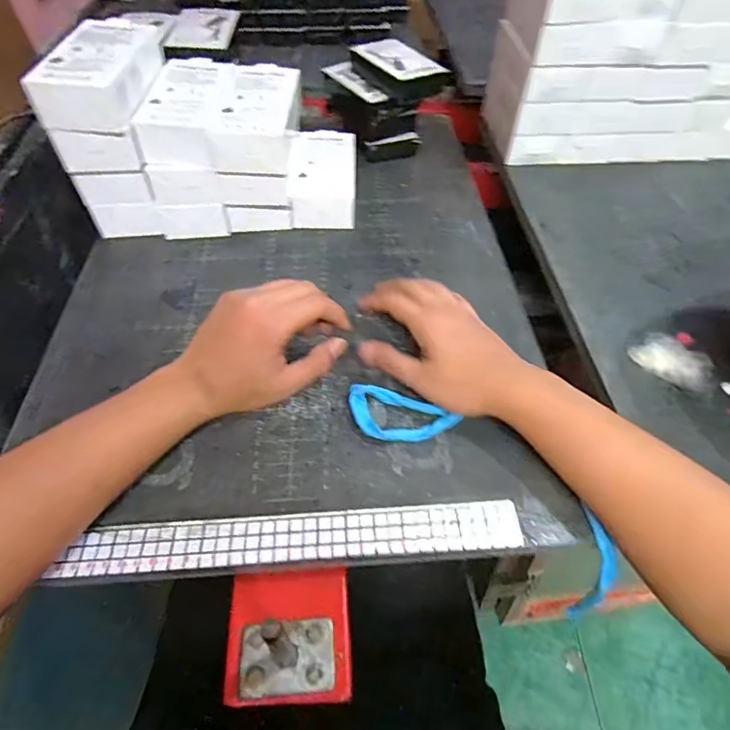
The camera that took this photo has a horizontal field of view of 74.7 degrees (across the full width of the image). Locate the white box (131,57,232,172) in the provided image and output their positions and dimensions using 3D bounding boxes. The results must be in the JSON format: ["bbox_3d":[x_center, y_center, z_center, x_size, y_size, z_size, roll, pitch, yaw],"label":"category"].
[{"bbox_3d":[-0.180,-0.265,0.498,0.075,0.042,0.154,1,52,0],"label":"white box"}]

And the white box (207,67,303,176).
[{"bbox_3d":[-0.108,-0.257,0.494,0.076,0.042,0.147,1,52,0],"label":"white box"}]

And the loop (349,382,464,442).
[{"bbox_3d":[0.028,0.043,0.385,0.087,0.011,0.043,18,54,13],"label":"loop"}]

